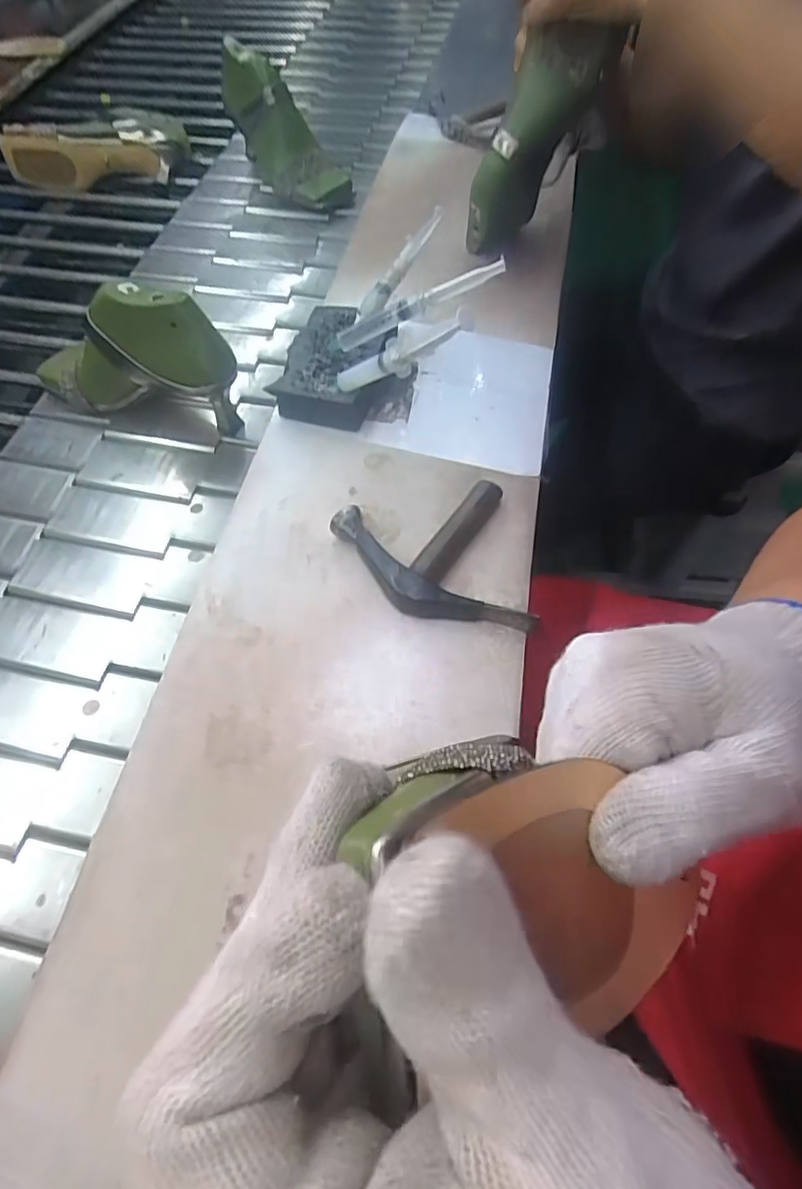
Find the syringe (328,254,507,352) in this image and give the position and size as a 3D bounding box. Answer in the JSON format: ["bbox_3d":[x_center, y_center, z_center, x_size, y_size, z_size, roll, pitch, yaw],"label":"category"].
[{"bbox_3d":[0.009,-0.251,0.490,0.163,0.020,0.019,-18,58,16],"label":"syringe"}]

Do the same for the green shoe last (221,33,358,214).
[{"bbox_3d":[-0.160,-0.648,0.792,0.078,0.146,0.228,-36,68,-16],"label":"green shoe last"}]

